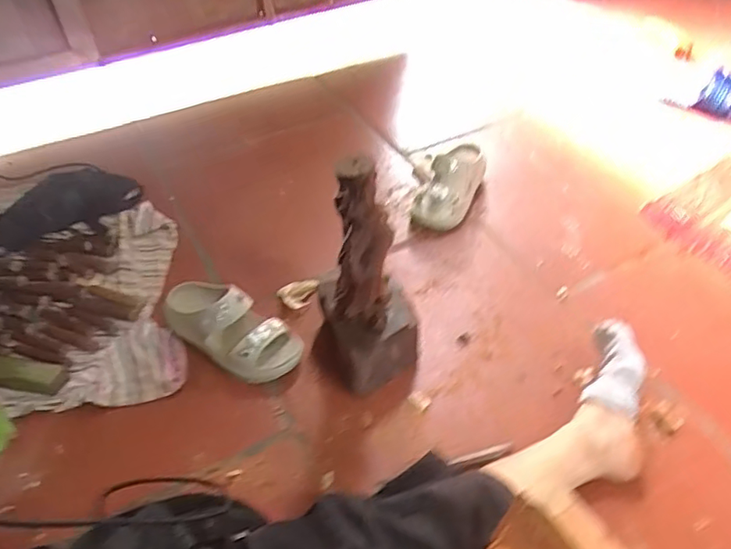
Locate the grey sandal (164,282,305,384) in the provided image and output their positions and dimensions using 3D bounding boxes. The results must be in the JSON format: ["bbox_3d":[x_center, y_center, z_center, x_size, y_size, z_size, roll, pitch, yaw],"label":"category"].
[{"bbox_3d":[-0.212,0.080,0.857,0.234,0.088,0.095,28,51,8],"label":"grey sandal"}]

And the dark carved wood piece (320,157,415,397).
[{"bbox_3d":[0.005,0.018,0.766,0.131,0.337,0.144,-7,46,-5],"label":"dark carved wood piece"}]

